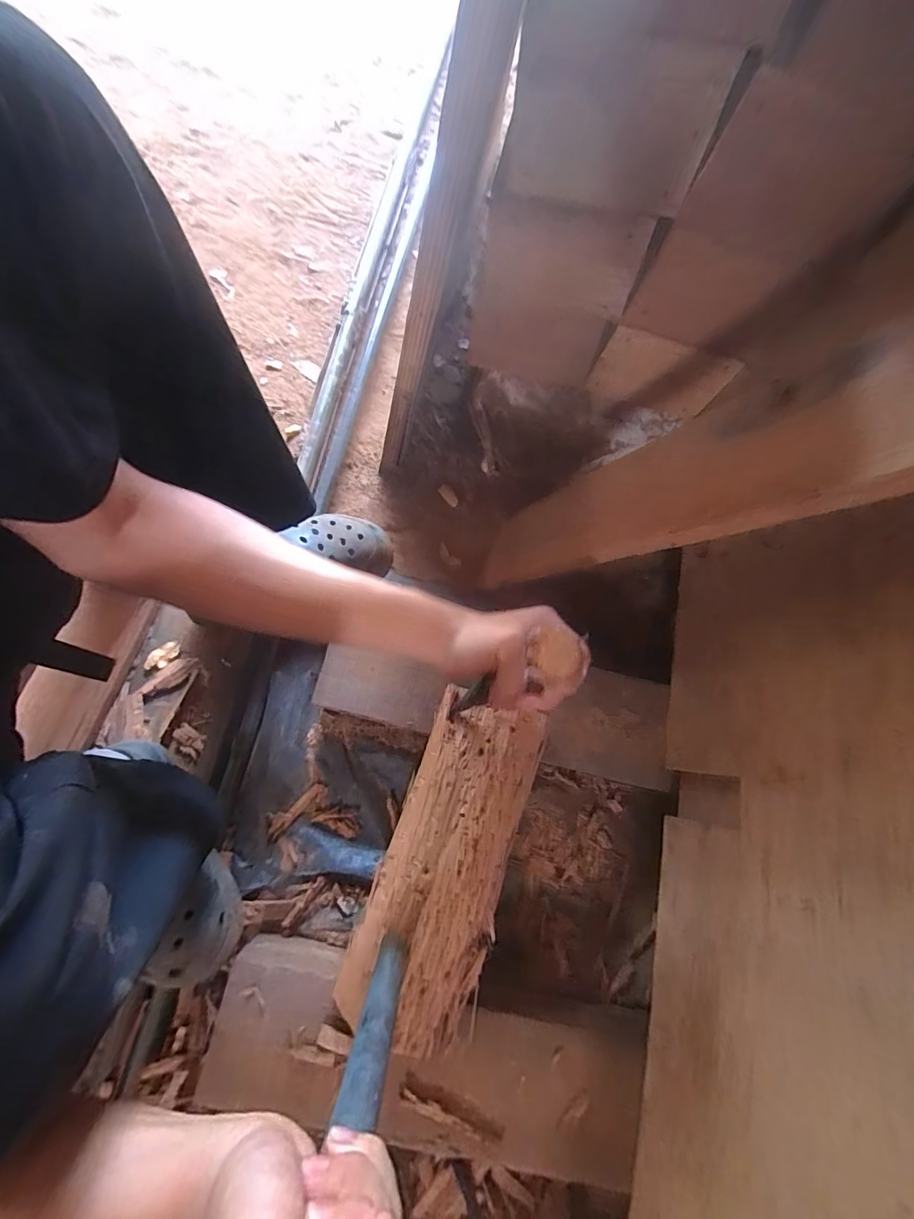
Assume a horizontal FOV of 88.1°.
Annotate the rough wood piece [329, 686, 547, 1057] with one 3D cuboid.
[{"bbox_3d":[-0.008,0.232,0.437,0.113,0.054,0.288,21,74,2],"label":"rough wood piece"}]

